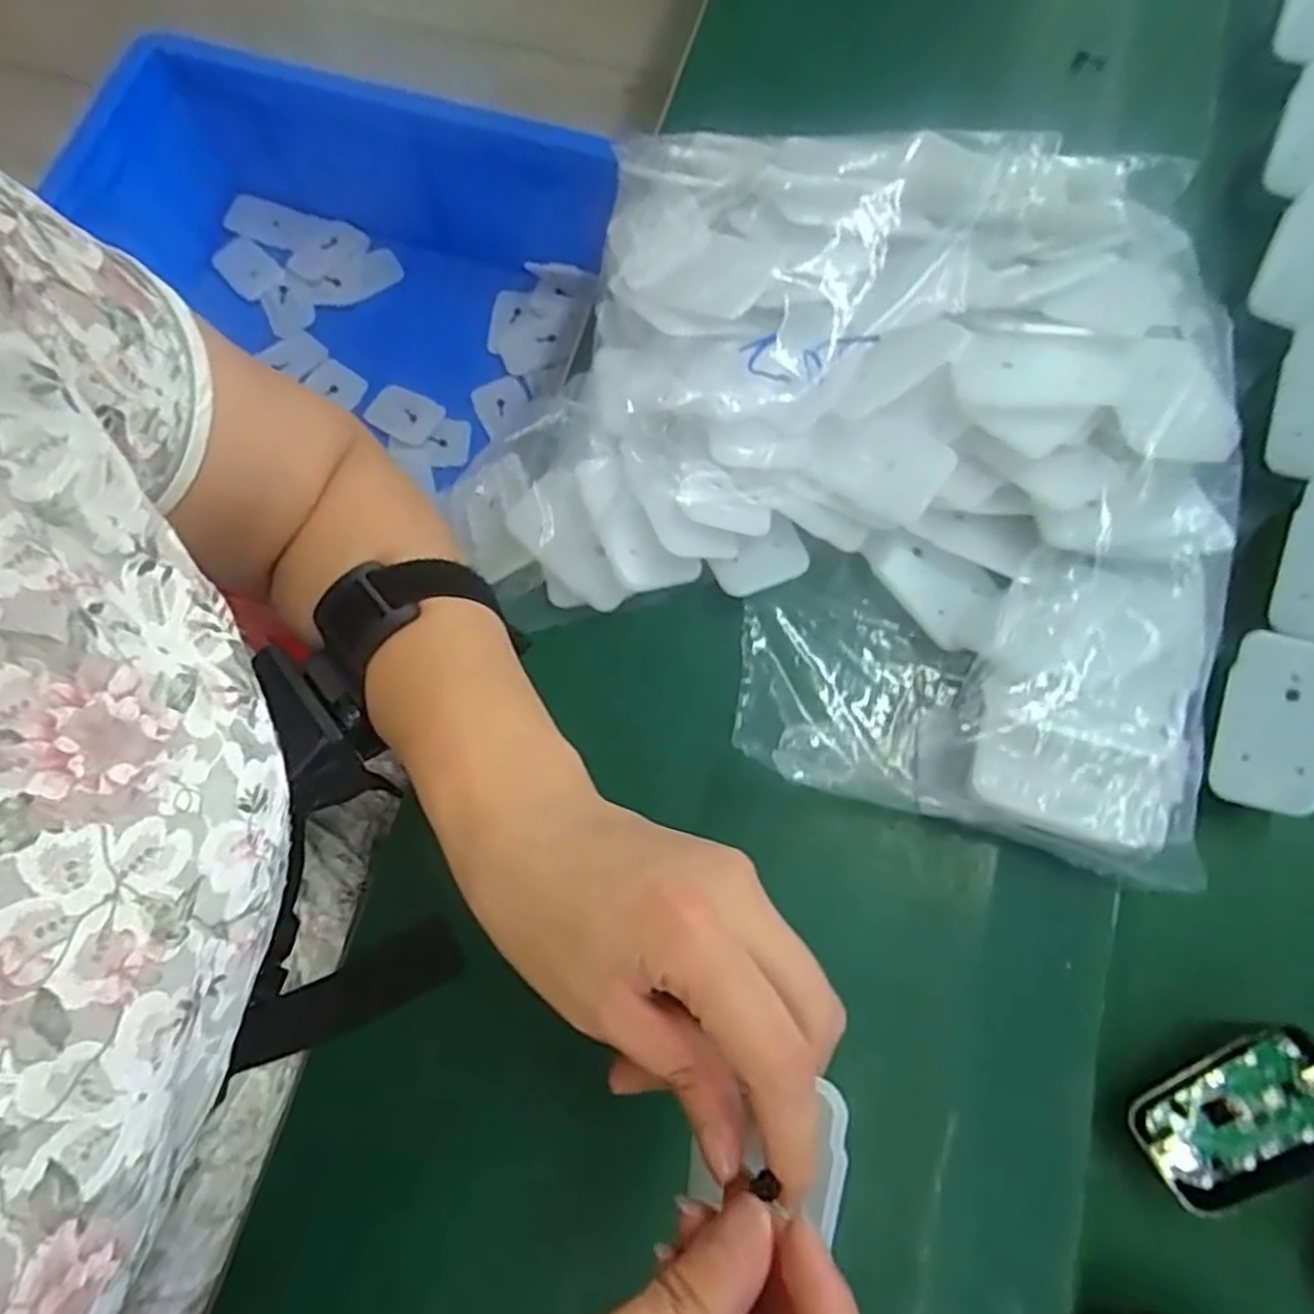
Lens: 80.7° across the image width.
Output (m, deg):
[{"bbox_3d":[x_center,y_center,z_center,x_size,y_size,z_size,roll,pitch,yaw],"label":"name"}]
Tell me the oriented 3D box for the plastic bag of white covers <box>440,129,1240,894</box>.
[{"bbox_3d":[0.095,-0.101,0.340,0.323,0.075,0.292,22,75,8],"label":"plastic bag of white covers"}]

